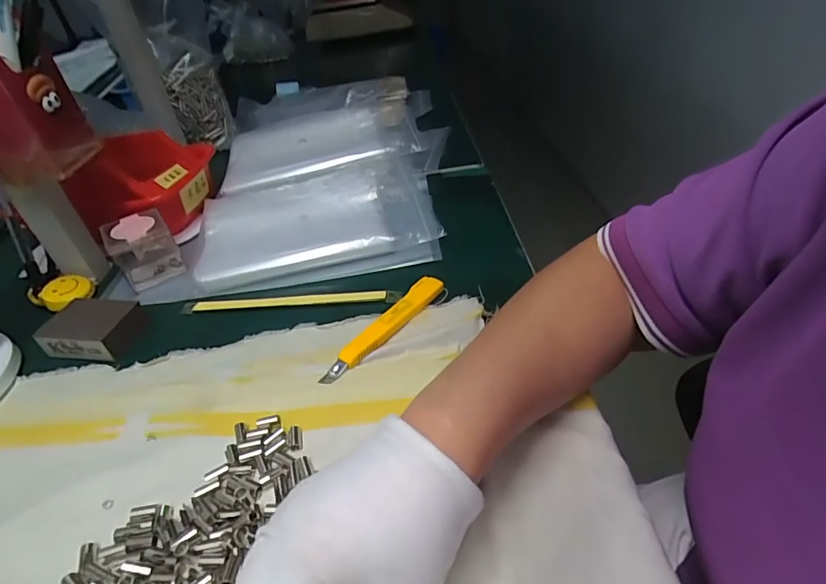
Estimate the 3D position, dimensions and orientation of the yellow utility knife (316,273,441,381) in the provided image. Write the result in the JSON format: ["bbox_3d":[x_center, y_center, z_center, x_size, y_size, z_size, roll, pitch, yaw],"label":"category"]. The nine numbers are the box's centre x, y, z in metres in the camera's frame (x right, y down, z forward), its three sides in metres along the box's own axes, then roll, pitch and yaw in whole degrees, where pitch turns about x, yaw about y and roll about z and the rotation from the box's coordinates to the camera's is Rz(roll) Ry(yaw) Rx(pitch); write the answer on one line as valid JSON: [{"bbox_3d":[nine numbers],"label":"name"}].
[{"bbox_3d":[-0.020,0.028,0.364,0.021,0.014,0.128,23,46,32],"label":"yellow utility knife"}]

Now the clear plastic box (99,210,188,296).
[{"bbox_3d":[-0.267,-0.044,0.455,0.058,0.052,0.057,-27,43,-25],"label":"clear plastic box"}]

